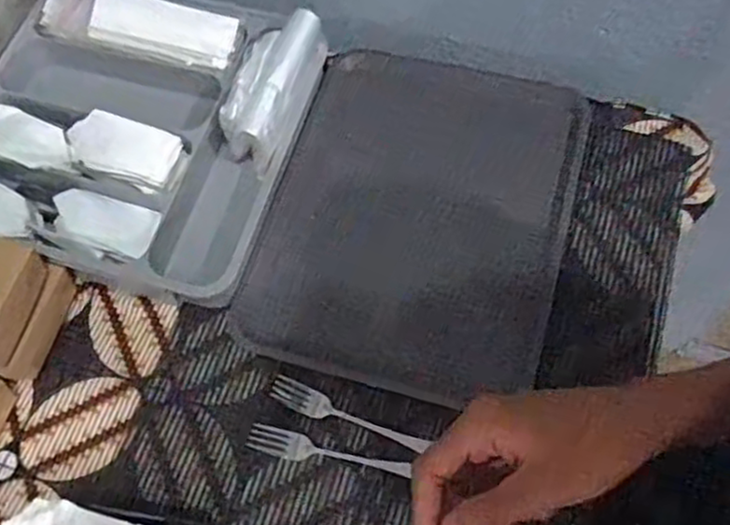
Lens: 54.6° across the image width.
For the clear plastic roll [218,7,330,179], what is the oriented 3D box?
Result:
[{"bbox_3d":[-0.094,-0.175,0.709,0.080,0.062,0.155,16,66,11],"label":"clear plastic roll"}]

